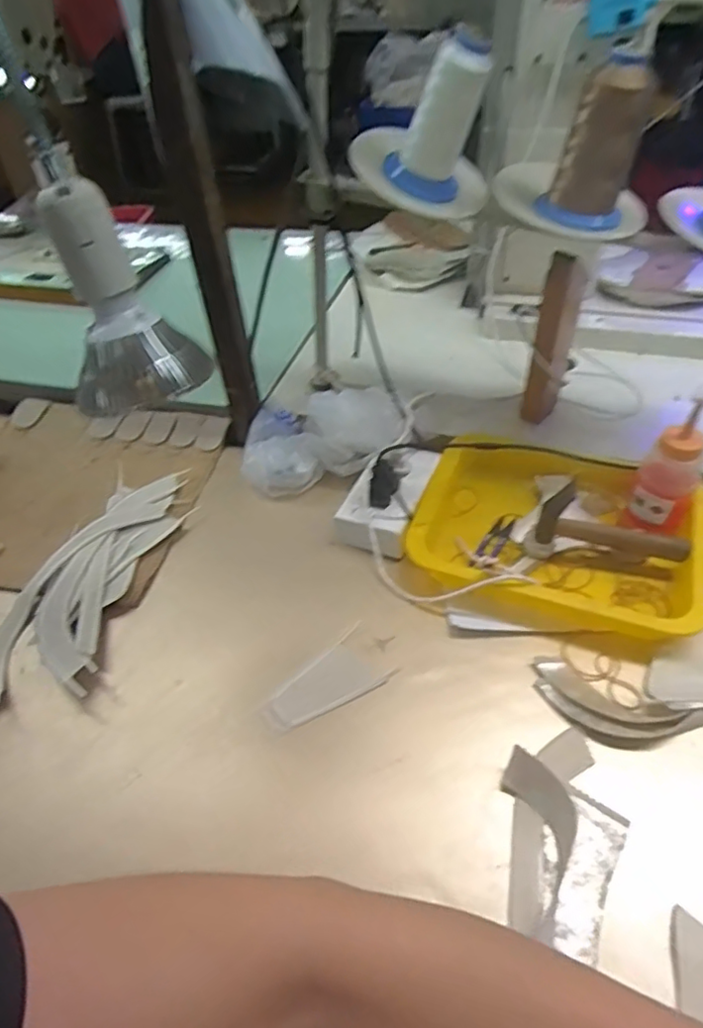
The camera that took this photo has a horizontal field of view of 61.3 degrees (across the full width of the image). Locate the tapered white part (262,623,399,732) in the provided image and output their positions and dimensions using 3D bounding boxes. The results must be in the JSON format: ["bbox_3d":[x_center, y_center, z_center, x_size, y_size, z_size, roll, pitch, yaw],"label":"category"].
[{"bbox_3d":[-0.021,0.144,0.495,0.104,0.004,0.056,-33,53,-23],"label":"tapered white part"}]

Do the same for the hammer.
[{"bbox_3d":[0.232,0.015,0.530,0.135,0.089,0.021,9,49,12],"label":"hammer"}]

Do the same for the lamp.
[{"bbox_3d":[-0.148,-0.133,0.364,0.078,0.137,0.071,-25,26,-18],"label":"lamp"}]

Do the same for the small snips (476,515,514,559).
[{"bbox_3d":[0.139,0.027,0.581,0.020,0.012,0.075,24,53,24],"label":"small snips"}]

